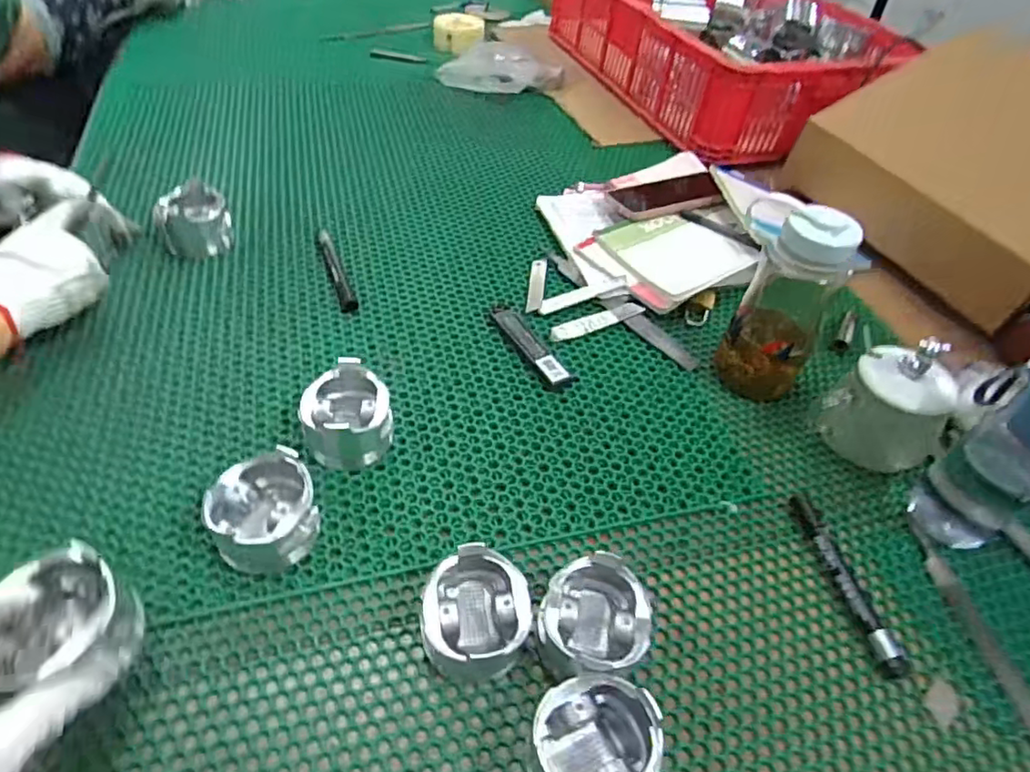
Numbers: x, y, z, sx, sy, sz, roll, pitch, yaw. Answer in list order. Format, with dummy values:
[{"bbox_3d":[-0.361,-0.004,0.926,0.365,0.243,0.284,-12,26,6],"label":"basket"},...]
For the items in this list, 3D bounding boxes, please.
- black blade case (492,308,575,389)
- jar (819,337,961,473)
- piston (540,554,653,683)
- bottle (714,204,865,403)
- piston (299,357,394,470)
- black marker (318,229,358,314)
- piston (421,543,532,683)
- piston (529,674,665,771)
[{"bbox_3d":[0.015,-0.043,0.621,0.028,0.011,0.124,-23,54,-24],"label":"black blade case"},{"bbox_3d":[0.330,0.017,0.535,0.079,0.114,0.095,-33,58,-30],"label":"jar"},{"bbox_3d":[0.051,0.162,0.414,0.075,0.054,0.071,3,48,-3],"label":"piston"},{"bbox_3d":[0.248,-0.071,0.559,0.076,0.180,0.063,31,52,21],"label":"bottle"},{"bbox_3d":[-0.141,0.025,0.514,0.070,0.054,0.075,-11,50,-15],"label":"piston"},{"bbox_3d":[-0.197,-0.131,0.672,0.018,0.013,0.142,-15,51,-18],"label":"black marker"},{"bbox_3d":[-0.027,0.153,0.411,0.073,0.051,0.070,2,48,-4],"label":"piston"},{"bbox_3d":[0.047,0.217,0.363,0.069,0.056,0.070,3,48,-3],"label":"piston"}]

